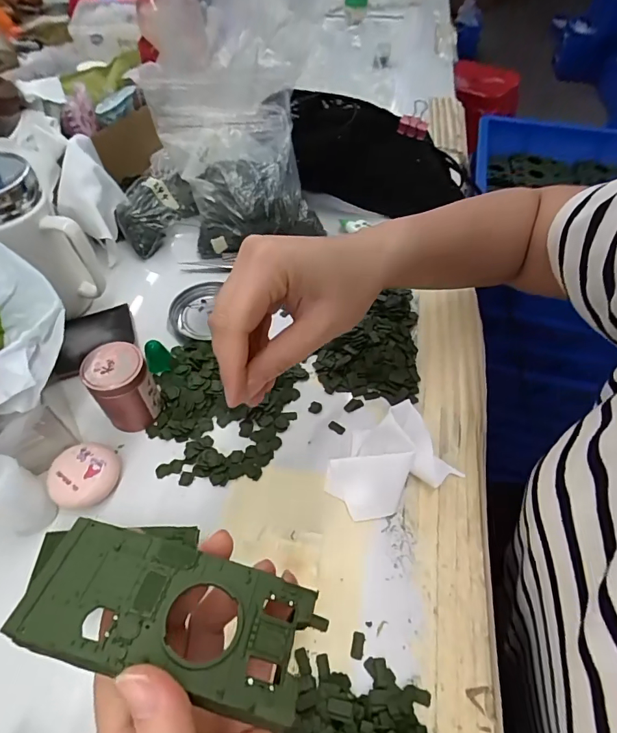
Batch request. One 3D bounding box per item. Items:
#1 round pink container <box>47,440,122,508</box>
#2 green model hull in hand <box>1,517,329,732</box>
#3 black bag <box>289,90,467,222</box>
[{"bbox_3d":[-0.165,0.082,0.316,0.043,0.027,0.047,0,53,0],"label":"round pink container"},{"bbox_3d":[-0.052,0.090,0.160,0.107,0.012,0.050,17,55,2],"label":"green model hull in hand"},{"bbox_3d":[0.088,-0.260,0.533,0.228,0.109,0.052,5,35,-16],"label":"black bag"}]

